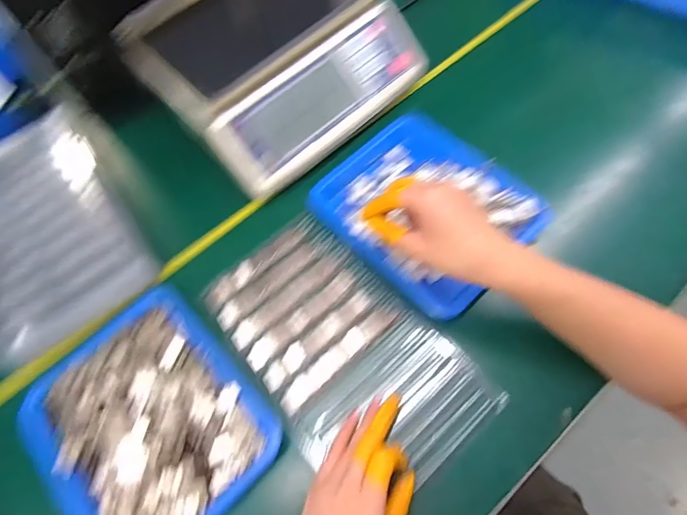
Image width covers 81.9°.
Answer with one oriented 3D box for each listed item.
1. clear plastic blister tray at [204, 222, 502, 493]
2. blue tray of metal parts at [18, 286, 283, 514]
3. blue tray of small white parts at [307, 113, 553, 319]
[{"bbox_3d":[-0.004,0.085,0.398,0.163,0.021,0.280,-39,71,-12],"label":"clear plastic blister tray"},{"bbox_3d":[-0.184,0.153,0.367,0.178,0.037,0.217,-42,67,-14],"label":"blue tray of metal parts"},{"bbox_3d":[0.090,-0.060,0.445,0.178,0.036,0.219,-41,71,-13],"label":"blue tray of small white parts"}]

